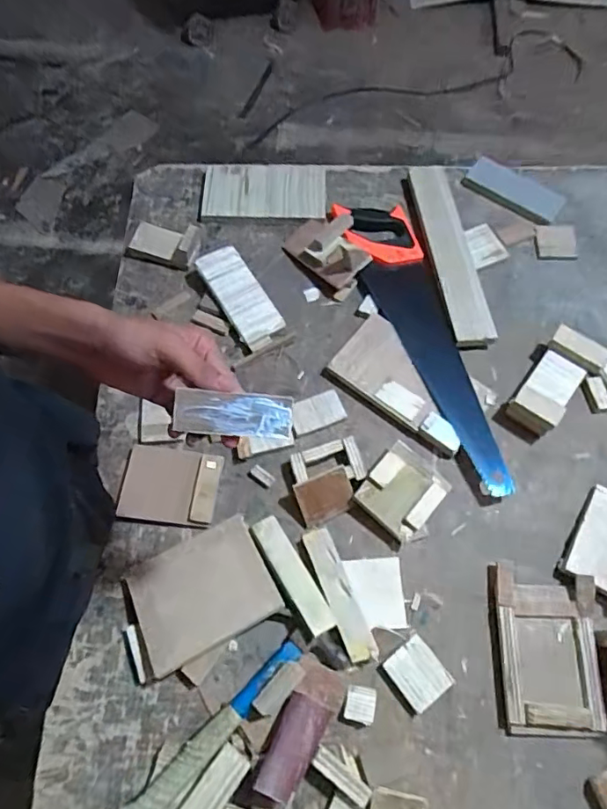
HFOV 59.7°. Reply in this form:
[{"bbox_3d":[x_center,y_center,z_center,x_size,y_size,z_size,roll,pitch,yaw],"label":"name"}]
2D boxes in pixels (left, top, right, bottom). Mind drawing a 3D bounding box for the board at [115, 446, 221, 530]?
[{"bbox_3d":[-0.176,0.106,0.700,0.126,0.016,0.097,7,66,2],"label":"board"}]

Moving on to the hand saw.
[{"bbox_3d":[0.180,-0.110,0.799,0.115,0.024,0.509,-14,67,-8],"label":"hand saw"}]

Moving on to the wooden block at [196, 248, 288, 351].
[{"bbox_3d":[-0.097,-0.169,0.813,0.071,0.017,0.169,-30,70,-14],"label":"wooden block"}]

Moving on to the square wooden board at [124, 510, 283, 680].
[{"bbox_3d":[-0.124,0.222,0.636,0.160,0.012,0.131,-25,57,-13],"label":"square wooden board"}]

